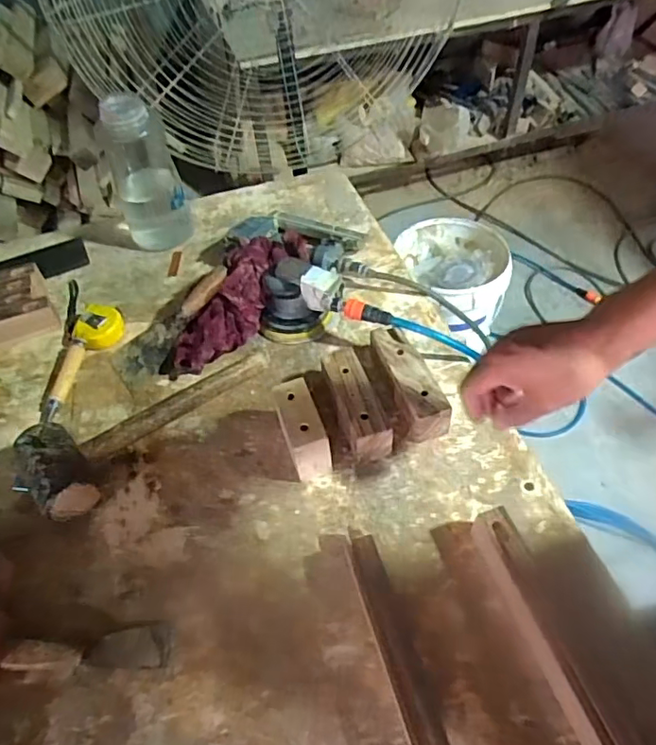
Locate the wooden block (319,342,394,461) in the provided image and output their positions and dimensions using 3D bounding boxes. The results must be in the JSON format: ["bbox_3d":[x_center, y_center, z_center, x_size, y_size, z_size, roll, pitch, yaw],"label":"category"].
[{"bbox_3d":[0.034,0.040,0.673,0.051,0.056,0.145,-14,51,-6],"label":"wooden block"}]

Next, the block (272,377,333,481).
[{"bbox_3d":[-0.029,0.070,0.640,0.042,0.077,0.097,-17,51,-9],"label":"block"}]

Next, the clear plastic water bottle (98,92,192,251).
[{"bbox_3d":[-0.292,-0.311,0.883,0.102,0.231,0.084,-19,52,-10],"label":"clear plastic water bottle"}]

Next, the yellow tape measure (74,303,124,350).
[{"bbox_3d":[-0.335,-0.069,0.813,0.066,0.029,0.076,-23,53,-14],"label":"yellow tape measure"}]

